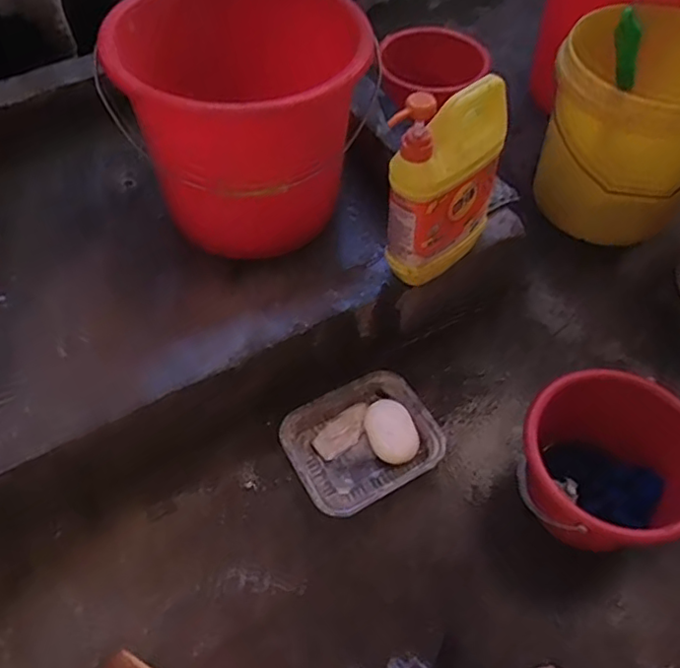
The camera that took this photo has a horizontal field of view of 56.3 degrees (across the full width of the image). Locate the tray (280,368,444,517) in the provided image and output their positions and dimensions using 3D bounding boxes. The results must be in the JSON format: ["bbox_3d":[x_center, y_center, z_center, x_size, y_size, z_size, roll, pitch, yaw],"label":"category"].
[{"bbox_3d":[0.027,0.136,0.799,0.182,0.033,0.149,-27,61,-18],"label":"tray"}]

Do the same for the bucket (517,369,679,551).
[{"bbox_3d":[0.288,0.159,0.705,0.190,0.156,0.175,1,57,-1],"label":"bucket"}]

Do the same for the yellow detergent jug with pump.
[{"bbox_3d":[0.123,-0.169,0.716,0.146,0.221,0.068,-38,65,-23],"label":"yellow detergent jug with pump"}]

